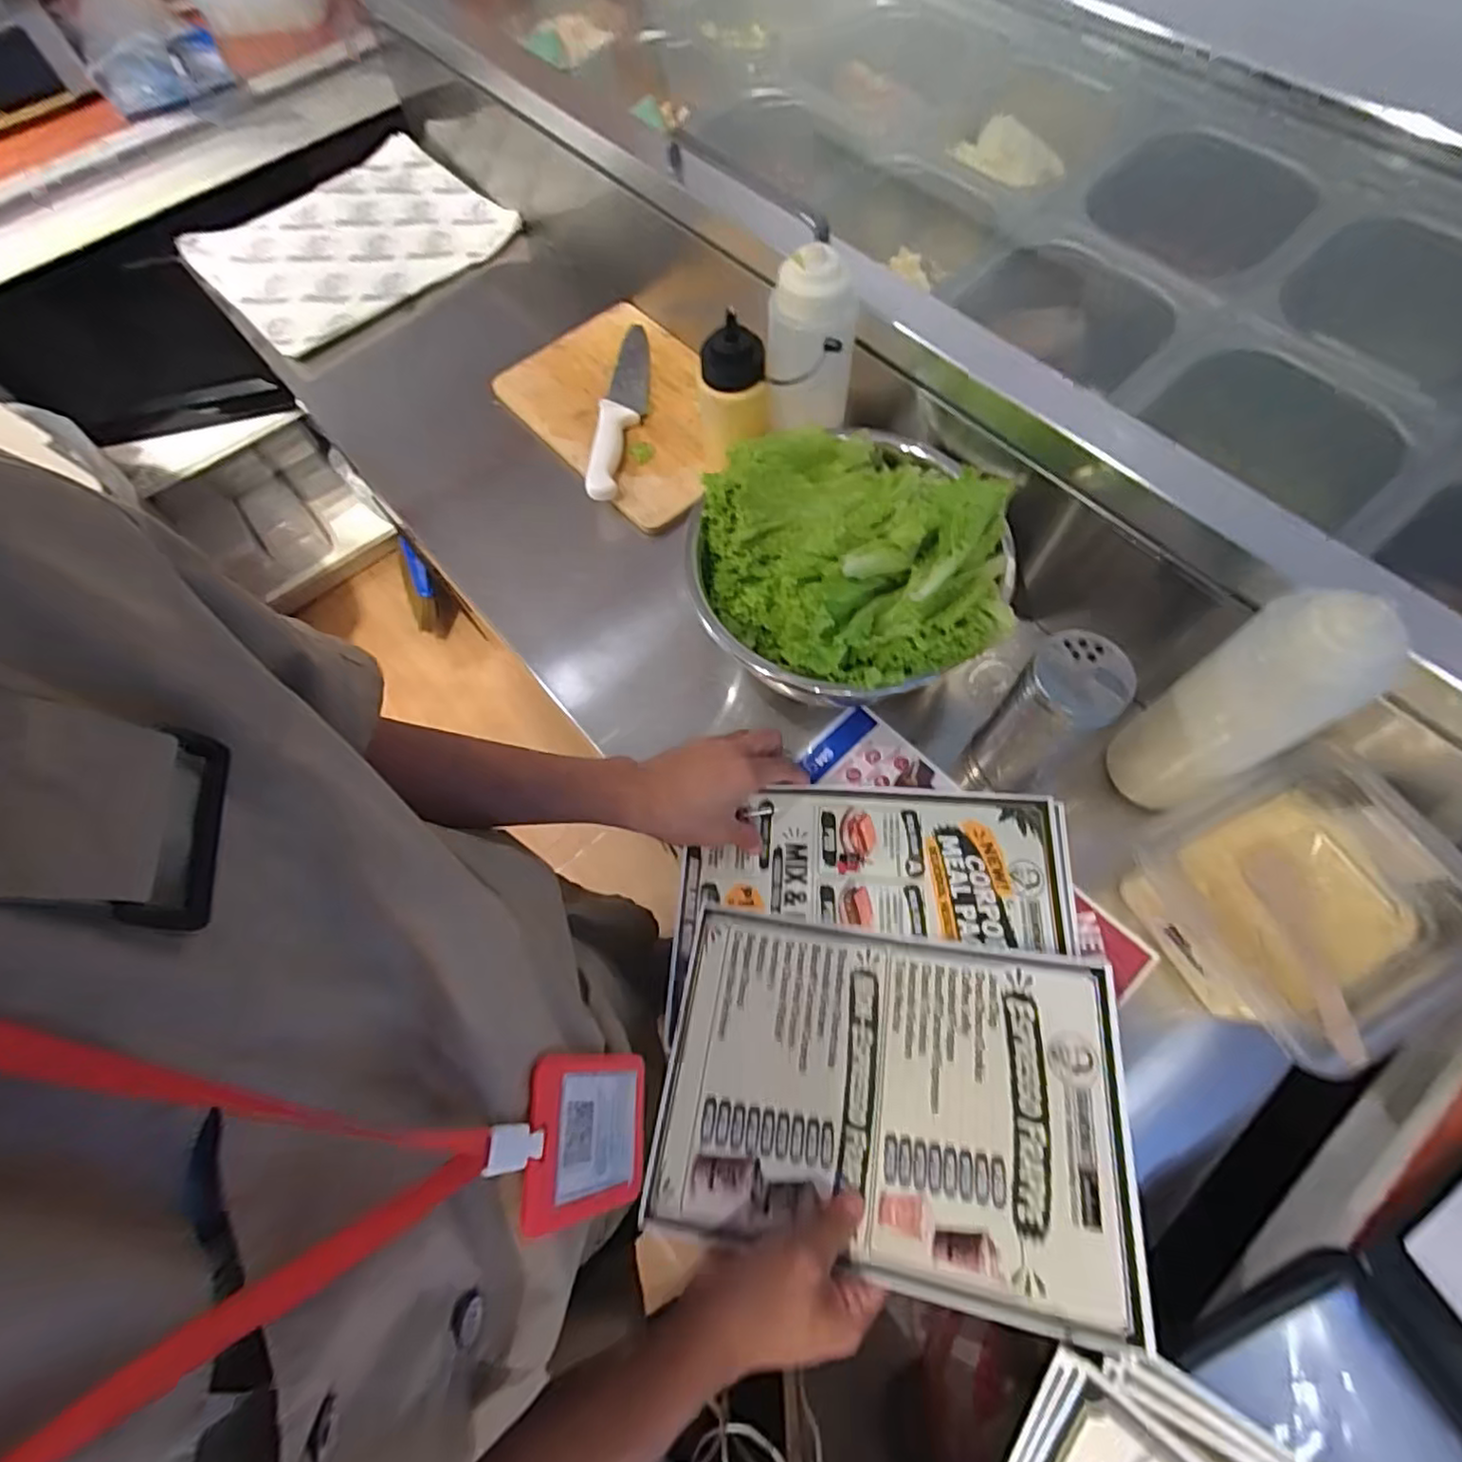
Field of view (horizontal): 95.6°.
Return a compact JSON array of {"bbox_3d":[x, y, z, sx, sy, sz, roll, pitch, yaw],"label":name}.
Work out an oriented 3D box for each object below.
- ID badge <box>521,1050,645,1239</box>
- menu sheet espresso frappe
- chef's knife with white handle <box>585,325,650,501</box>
[{"bbox_3d":[-0.068,0.201,0.332,0.004,0.113,0.069,-11,62,15],"label":"ID badge"},{"bbox_3d":[0.102,0.234,0.445,0.290,0.037,0.201,3,57,13],"label":"menu sheet espresso frappe"},{"bbox_3d":[-0.116,-0.365,0.727,0.045,0.031,0.279,2,66,4],"label":"chef's knife with white handle"}]

